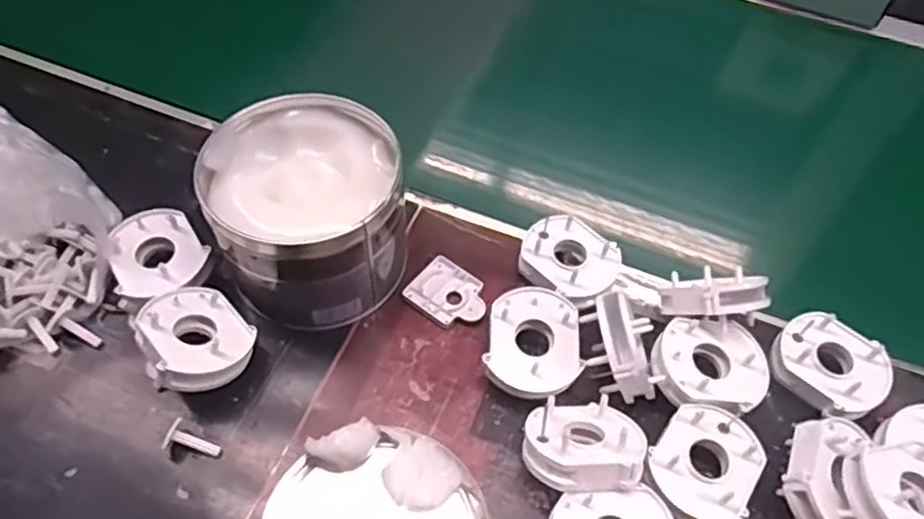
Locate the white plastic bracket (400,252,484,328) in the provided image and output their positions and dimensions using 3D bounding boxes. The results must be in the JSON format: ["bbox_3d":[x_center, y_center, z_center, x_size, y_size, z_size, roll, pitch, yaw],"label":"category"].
[{"bbox_3d":[-0.009,0.026,0.491,0.056,0.008,0.043,33,60,17],"label":"white plastic bracket"}]

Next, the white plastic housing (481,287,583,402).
[{"bbox_3d":[0.048,0.061,0.453,0.061,0.038,0.074,12,56,4],"label":"white plastic housing"}]

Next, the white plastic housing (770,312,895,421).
[{"bbox_3d":[0.245,0.070,0.448,0.056,0.024,0.070,-36,65,-24],"label":"white plastic housing"}]

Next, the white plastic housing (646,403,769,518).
[{"bbox_3d":[0.145,0.123,0.404,0.058,0.023,0.070,26,59,13],"label":"white plastic housing"}]

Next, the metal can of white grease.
[{"bbox_3d":[-0.107,-0.032,0.472,0.130,0.094,0.134,2,56,-3],"label":"metal can of white grease"}]

